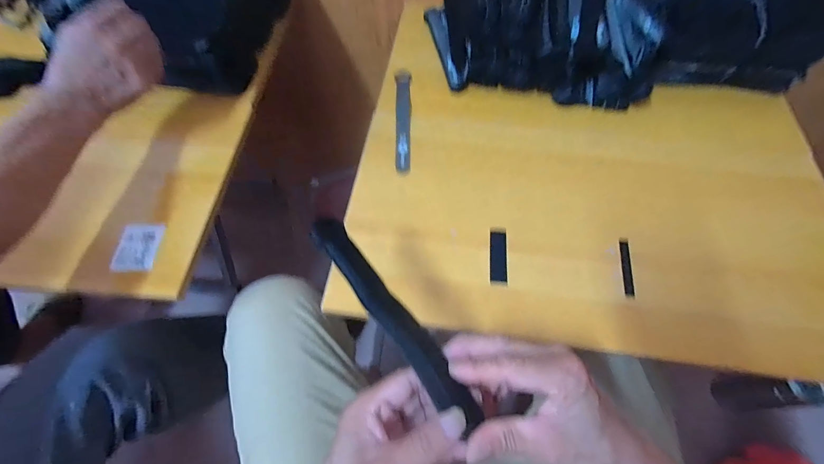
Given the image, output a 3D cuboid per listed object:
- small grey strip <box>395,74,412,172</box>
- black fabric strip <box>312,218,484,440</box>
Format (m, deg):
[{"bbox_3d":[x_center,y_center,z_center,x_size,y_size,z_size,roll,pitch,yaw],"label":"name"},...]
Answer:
[{"bbox_3d":[-0.012,-0.166,0.513,0.023,0.004,0.188,-2,63,0],"label":"small grey strip"},{"bbox_3d":[-0.014,0.065,0.270,0.025,0.013,0.187,-37,78,-15],"label":"black fabric strip"}]

